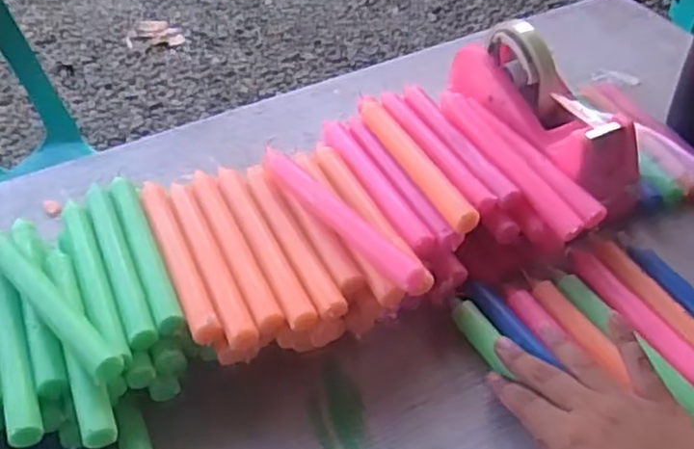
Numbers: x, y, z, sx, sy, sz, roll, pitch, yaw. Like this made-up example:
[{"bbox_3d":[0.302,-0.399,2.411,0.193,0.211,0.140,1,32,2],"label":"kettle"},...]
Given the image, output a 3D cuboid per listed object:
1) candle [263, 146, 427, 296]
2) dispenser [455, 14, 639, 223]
[{"bbox_3d":[-0.008,-0.010,0.490,0.019,0.022,0.177,-29,50,-21],"label":"candle"},{"bbox_3d":[0.155,-0.087,0.573,0.056,0.110,0.182,-27,49,-20],"label":"dispenser"}]

